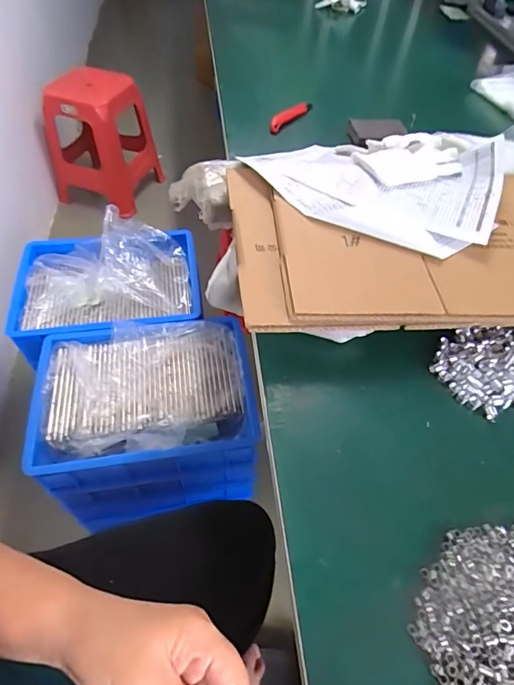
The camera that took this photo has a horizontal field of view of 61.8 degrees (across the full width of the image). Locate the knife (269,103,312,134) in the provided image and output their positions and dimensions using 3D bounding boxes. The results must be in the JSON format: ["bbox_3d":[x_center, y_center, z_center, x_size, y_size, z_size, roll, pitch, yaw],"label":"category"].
[{"bbox_3d":[0.062,-0.420,0.787,0.013,0.027,0.122,34,58,21],"label":"knife"}]

